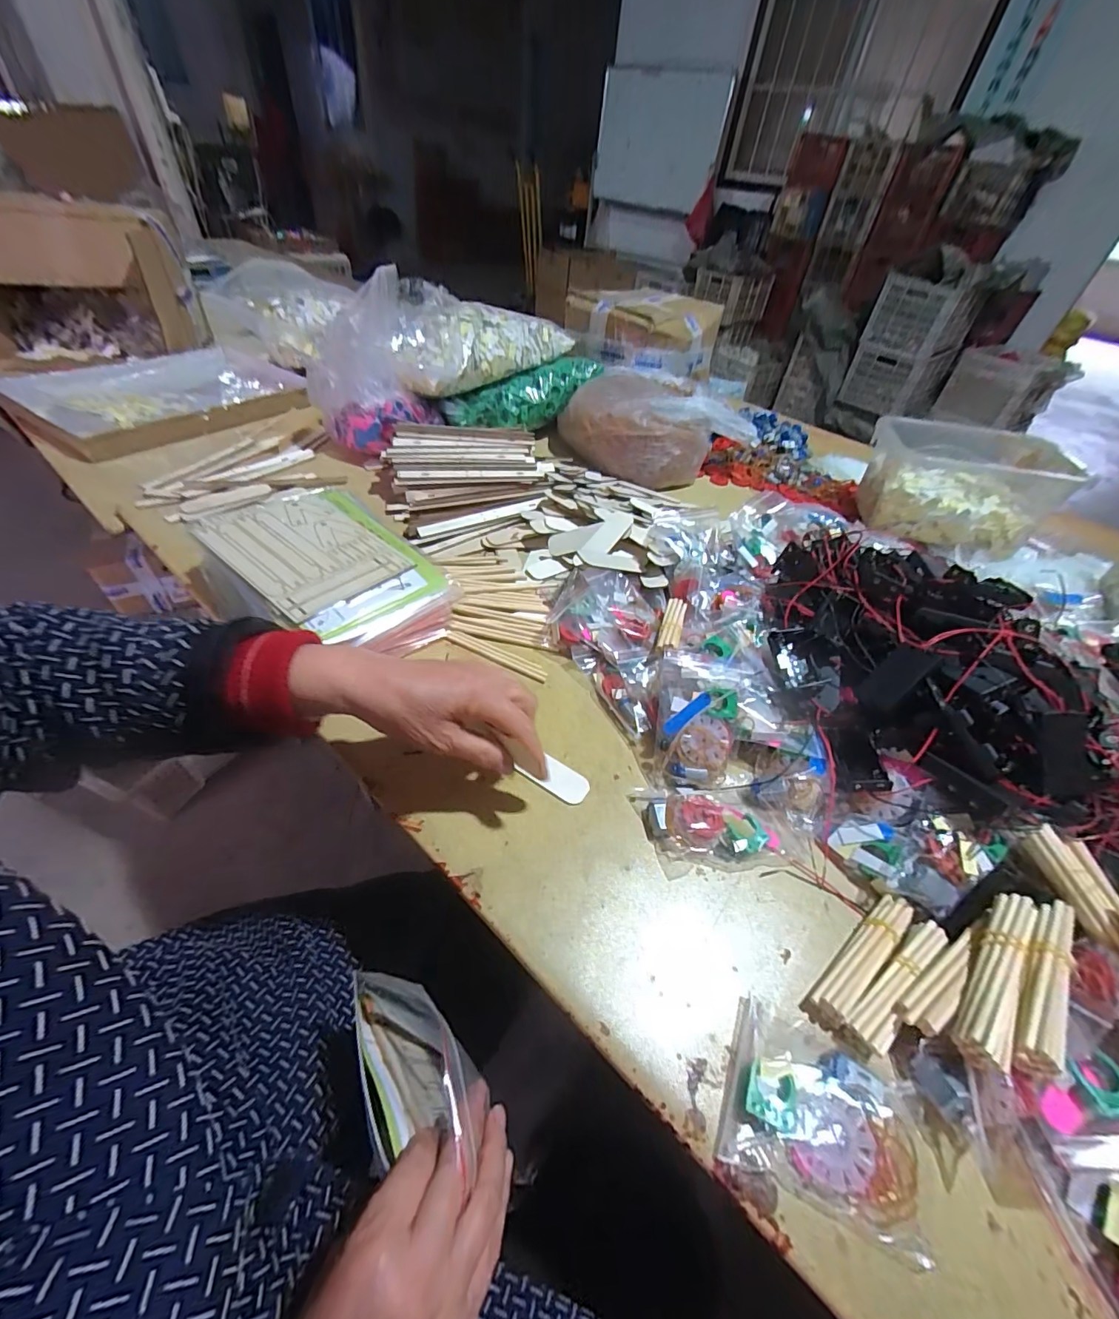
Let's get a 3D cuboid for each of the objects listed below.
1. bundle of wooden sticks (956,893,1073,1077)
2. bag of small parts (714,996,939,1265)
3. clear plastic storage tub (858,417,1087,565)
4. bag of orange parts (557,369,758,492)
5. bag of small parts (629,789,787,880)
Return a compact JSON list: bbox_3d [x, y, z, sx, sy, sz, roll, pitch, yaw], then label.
[{"bbox_3d":[0.273,0.192,0.288,0.037,0.031,0.114,36,52,24],"label":"bundle of wooden sticks"},{"bbox_3d":[0.145,0.250,0.259,0.098,0.017,0.076,23,48,14],"label":"bag of small parts"},{"bbox_3d":[0.587,-0.261,0.712,0.232,0.108,0.180,16,46,8],"label":"clear plastic storage tub"},{"bbox_3d":[0.173,-0.420,0.852,0.303,0.107,0.229,-19,52,-24],"label":"bag of orange parts"},{"bbox_3d":[0.121,0.127,0.374,0.110,0.017,0.070,-2,47,-9],"label":"bag of small parts"}]

